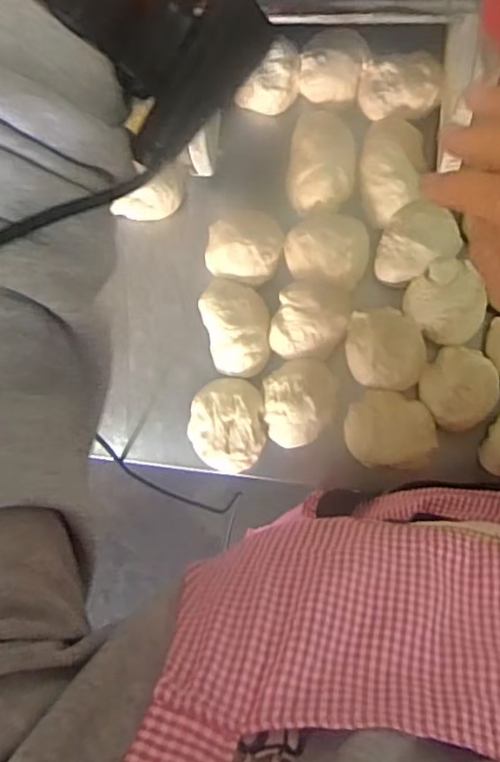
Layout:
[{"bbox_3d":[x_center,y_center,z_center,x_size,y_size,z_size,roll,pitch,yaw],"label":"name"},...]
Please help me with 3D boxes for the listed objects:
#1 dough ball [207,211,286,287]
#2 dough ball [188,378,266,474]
[{"bbox_3d":[-0.004,-0.123,0.569,0.066,0.042,0.068,-1,86,8],"label":"dough ball"},{"bbox_3d":[-0.020,0.039,0.570,0.070,0.030,0.081,14,88,9],"label":"dough ball"}]

